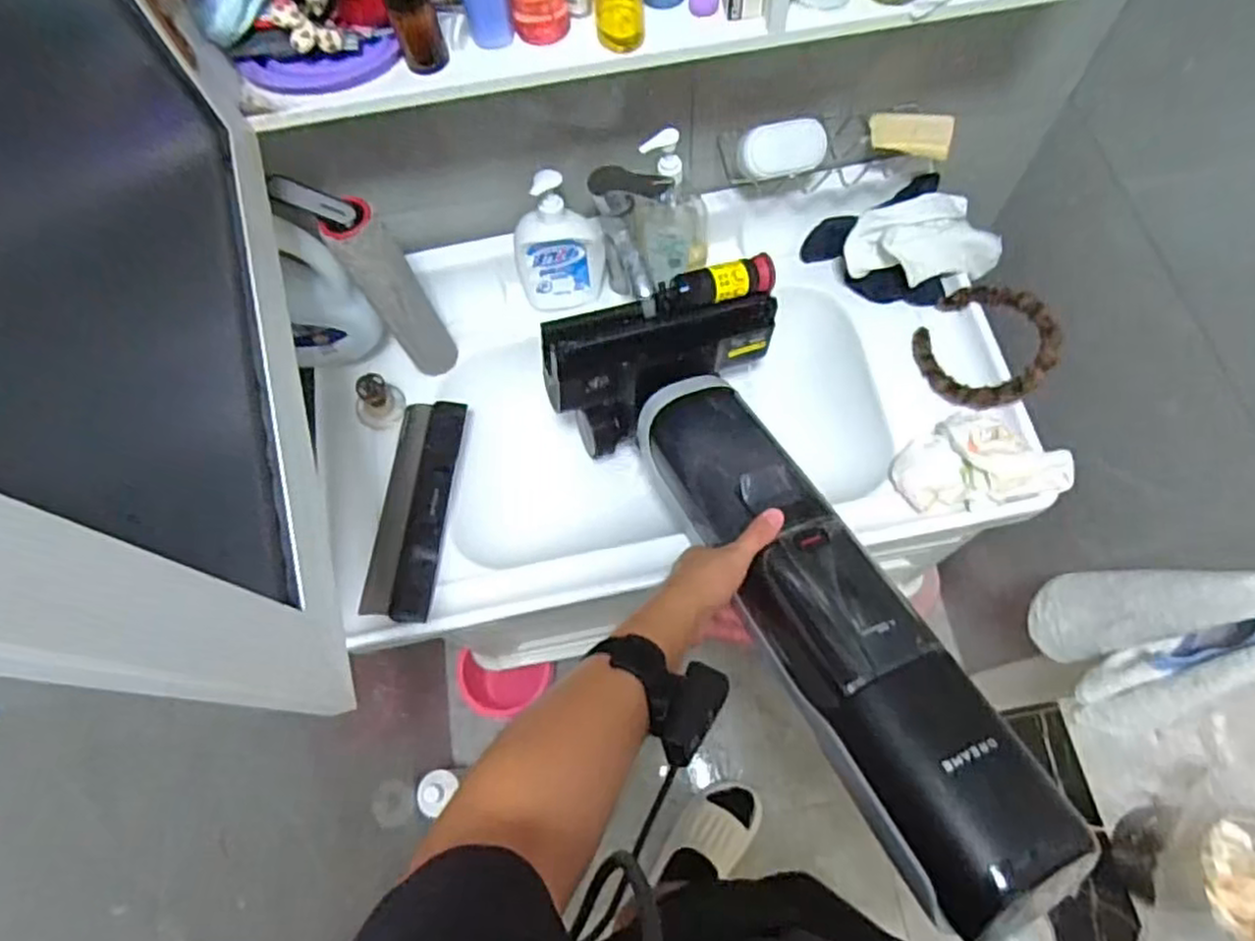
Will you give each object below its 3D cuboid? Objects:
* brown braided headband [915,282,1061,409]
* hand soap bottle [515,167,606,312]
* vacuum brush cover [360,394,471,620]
[{"bbox_3d":[0.409,-0.142,0.818,0.139,0.016,0.156,-53,46,10],"label":"brown braided headband"},{"bbox_3d":[-0.082,-0.270,0.855,0.106,0.177,0.057,-10,69,-1],"label":"hand soap bottle"},{"bbox_3d":[-0.246,0.039,0.827,0.082,0.033,0.262,4,69,5],"label":"vacuum brush cover"}]

